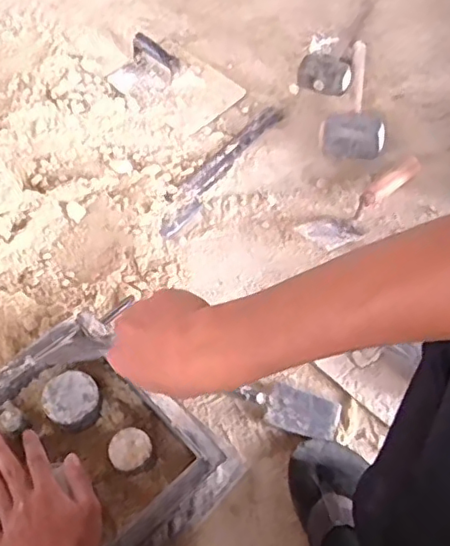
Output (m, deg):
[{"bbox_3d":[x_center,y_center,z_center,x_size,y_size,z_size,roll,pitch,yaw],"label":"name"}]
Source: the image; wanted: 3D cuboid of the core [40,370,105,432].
[{"bbox_3d":[-0.170,0.143,0.648,0.059,0.034,0.059,2,57,-3],"label":"core"}]

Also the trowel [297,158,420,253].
[{"bbox_3d":[0.221,-0.101,0.915,0.240,0.051,0.072,-31,65,-18],"label":"trowel"}]

